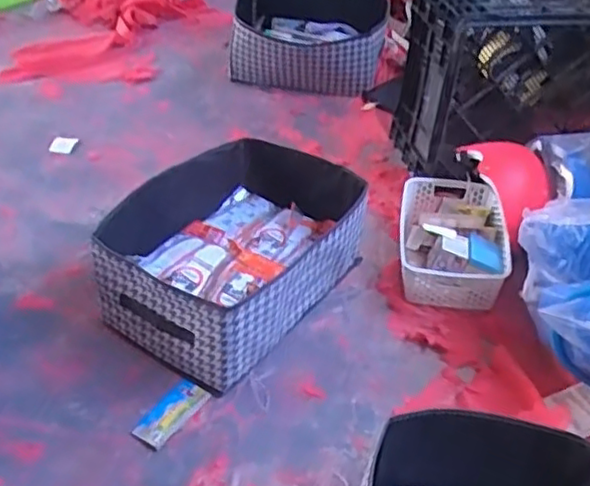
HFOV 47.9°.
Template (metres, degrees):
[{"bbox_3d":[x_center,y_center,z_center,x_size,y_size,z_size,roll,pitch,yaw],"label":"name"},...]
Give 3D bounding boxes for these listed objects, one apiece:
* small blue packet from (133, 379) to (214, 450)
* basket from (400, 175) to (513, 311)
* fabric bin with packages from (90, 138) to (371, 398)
[{"bbox_3d":[-0.188,0.259,1.018,0.061,0.004,0.124,24,44,25],"label":"small blue packet"},{"bbox_3d":[0.302,-0.011,1.292,0.198,0.097,0.301,7,40,7],"label":"basket"},{"bbox_3d":[-0.101,0.001,1.197,0.336,0.182,0.473,25,45,26],"label":"fabric bin with packages"}]

